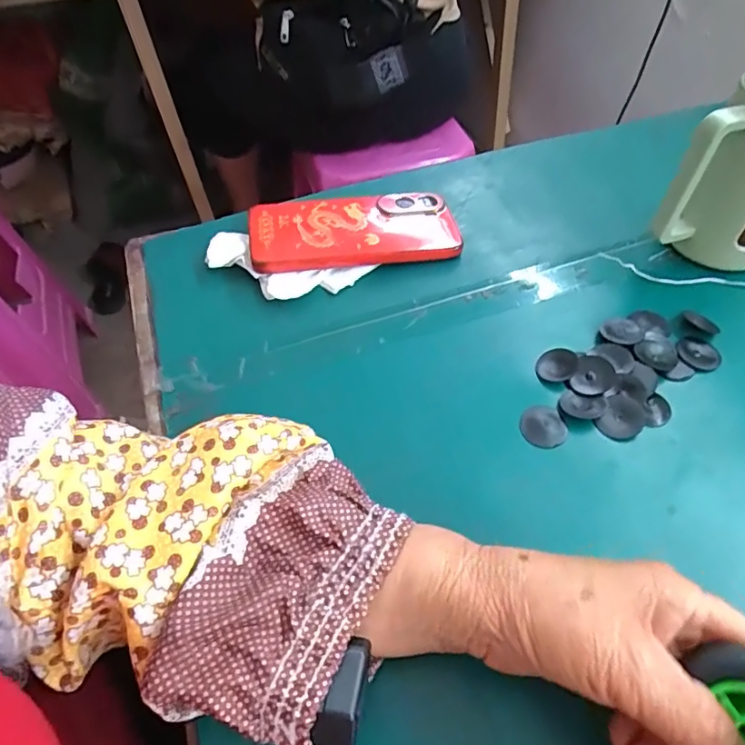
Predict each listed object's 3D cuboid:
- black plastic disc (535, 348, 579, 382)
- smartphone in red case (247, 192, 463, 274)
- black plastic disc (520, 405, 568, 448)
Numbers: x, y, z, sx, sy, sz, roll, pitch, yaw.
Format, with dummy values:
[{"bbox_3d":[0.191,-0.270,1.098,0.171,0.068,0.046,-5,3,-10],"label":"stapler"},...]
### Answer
[{"bbox_3d":[0.122,-0.005,0.348,0.024,0.006,0.027,14,60,23],"label":"black plastic disc"},{"bbox_3d":[-0.014,-0.113,0.417,0.159,0.011,0.071,-7,58,-11],"label":"smartphone in red case"},{"bbox_3d":[0.105,0.033,0.324,0.027,0.004,0.027,0,54,1],"label":"black plastic disc"}]

